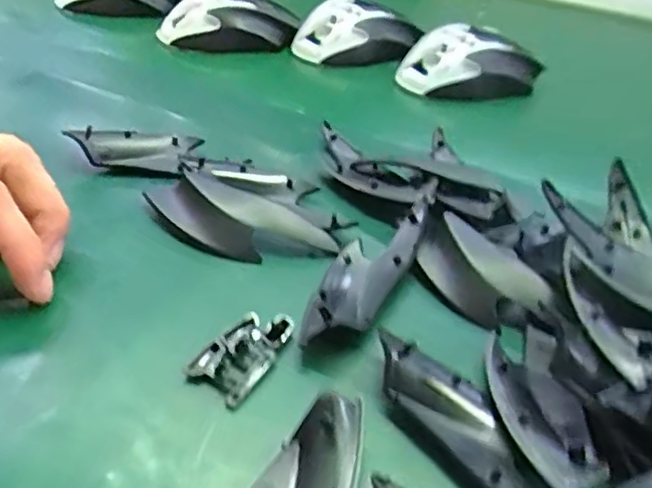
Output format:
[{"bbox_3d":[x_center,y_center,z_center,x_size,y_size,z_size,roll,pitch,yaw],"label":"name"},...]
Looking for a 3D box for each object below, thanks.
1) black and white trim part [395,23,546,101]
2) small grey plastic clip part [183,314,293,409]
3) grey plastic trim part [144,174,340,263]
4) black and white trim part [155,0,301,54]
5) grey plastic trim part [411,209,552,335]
[{"bbox_3d":[0.105,-0.134,0.465,0.095,0.041,0.048,2,37,-3],"label":"black and white trim part"},{"bbox_3d":[-0.033,0.042,0.251,0.026,0.009,0.041,23,41,24],"label":"small grey plastic clip part"},{"bbox_3d":[-0.045,-0.013,0.308,0.094,0.018,0.037,24,41,25],"label":"grey plastic trim part"},{"bbox_3d":[-0.082,-0.185,0.526,0.110,0.039,0.053,-2,37,-8],"label":"black and white trim part"},{"bbox_3d":[0.067,0.013,0.282,0.035,0.014,0.061,-31,56,-20],"label":"grey plastic trim part"}]

